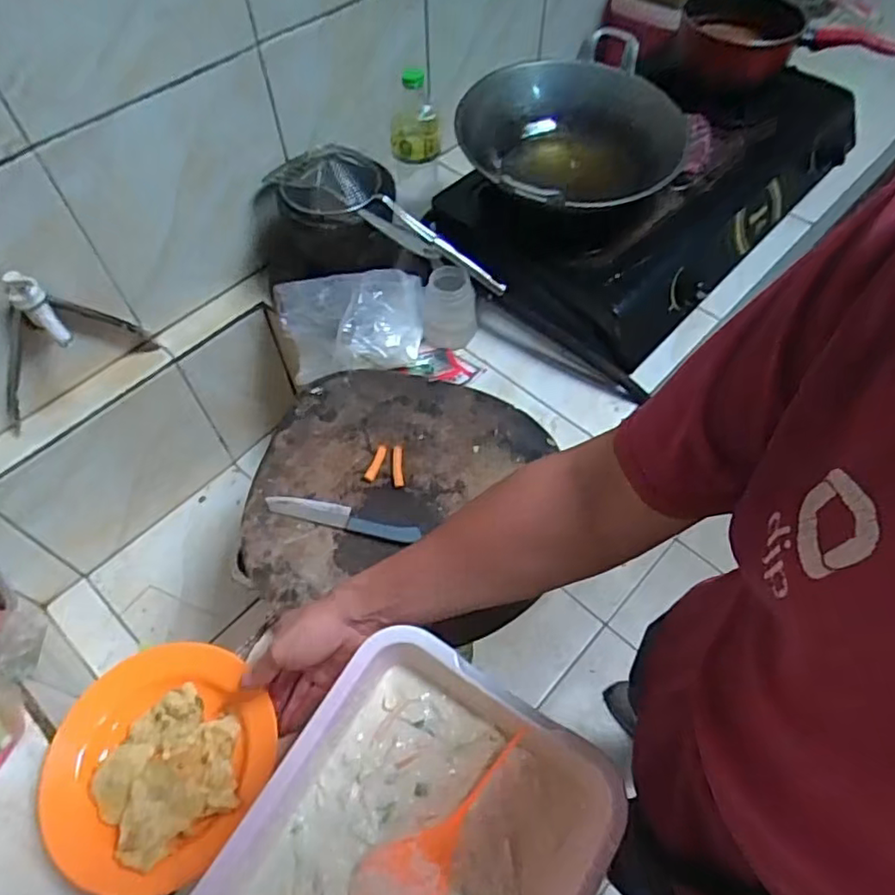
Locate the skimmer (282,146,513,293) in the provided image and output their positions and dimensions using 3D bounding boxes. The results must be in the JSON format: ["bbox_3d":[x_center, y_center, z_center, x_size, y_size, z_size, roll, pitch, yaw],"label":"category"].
[{"bbox_3d":[-0.060,-0.302,0.824,0.317,0.052,0.092,27,59,-5],"label":"skimmer"}]

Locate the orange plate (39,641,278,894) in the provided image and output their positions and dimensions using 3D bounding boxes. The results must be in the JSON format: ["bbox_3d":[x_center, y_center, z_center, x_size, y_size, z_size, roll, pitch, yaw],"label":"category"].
[{"bbox_3d":[-0.275,0.299,0.594,0.187,0.036,0.208,31,62,19],"label":"orange plate"}]

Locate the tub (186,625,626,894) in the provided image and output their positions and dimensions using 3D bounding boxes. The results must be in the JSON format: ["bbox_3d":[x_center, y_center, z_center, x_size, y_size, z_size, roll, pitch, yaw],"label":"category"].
[{"bbox_3d":[-0.041,0.330,0.460,0.238,0.087,0.320,28,61,18],"label":"tub"}]

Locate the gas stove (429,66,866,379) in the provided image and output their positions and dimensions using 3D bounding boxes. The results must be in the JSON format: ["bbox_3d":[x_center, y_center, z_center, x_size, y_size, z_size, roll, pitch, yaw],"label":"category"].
[{"bbox_3d":[0.317,-0.416,0.948,0.345,0.108,0.640,38,65,23],"label":"gas stove"}]

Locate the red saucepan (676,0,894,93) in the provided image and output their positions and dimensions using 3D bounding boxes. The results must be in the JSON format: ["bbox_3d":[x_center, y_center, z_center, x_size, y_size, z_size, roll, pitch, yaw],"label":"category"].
[{"bbox_3d":[0.527,-0.656,0.994,0.305,0.070,0.212,11,58,8],"label":"red saucepan"}]

